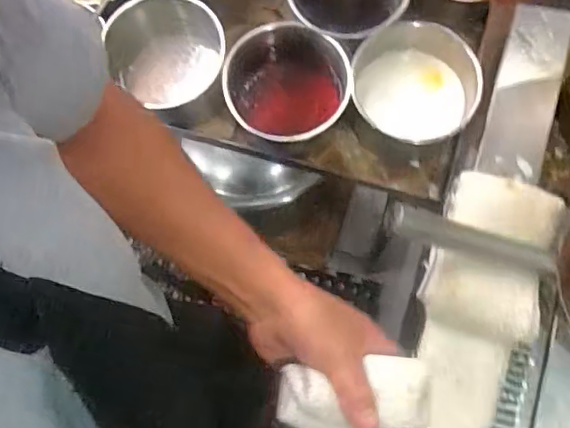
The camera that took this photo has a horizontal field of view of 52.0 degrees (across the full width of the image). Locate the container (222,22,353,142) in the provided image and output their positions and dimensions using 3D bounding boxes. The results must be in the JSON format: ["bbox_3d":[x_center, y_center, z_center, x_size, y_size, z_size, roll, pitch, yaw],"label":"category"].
[{"bbox_3d":[0.004,-0.151,0.729,0.146,0.086,0.141,0,75,1],"label":"container"}]

